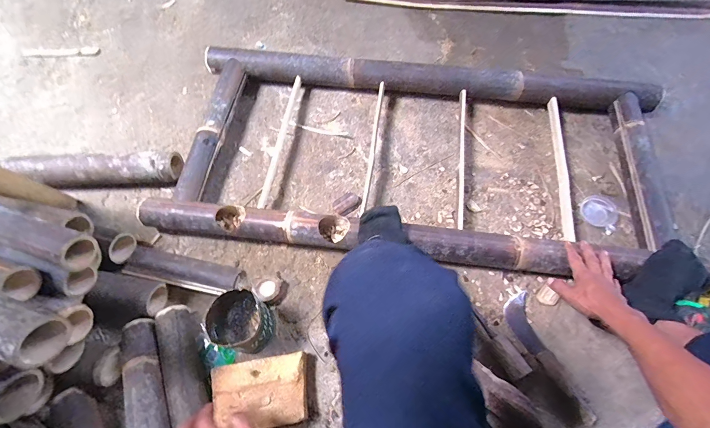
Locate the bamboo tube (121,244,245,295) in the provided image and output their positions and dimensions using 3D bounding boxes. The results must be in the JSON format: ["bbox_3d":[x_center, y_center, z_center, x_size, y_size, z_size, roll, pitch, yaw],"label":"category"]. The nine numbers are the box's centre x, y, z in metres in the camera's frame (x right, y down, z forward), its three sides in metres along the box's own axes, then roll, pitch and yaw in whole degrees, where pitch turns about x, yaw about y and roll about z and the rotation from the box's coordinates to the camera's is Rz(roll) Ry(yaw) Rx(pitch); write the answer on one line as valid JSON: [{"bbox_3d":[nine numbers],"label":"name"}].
[{"bbox_3d":[-0.378,0.125,0.730,0.248,0.041,0.070,13,69,6],"label":"bamboo tube"}]

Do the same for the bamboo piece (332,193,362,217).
[{"bbox_3d":[-0.020,-0.025,0.809,0.069,0.024,0.050,-33,71,-11],"label":"bamboo piece"}]

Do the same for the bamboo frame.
[{"bbox_3d":[0.127,-0.193,0.802,1.138,0.095,0.578,1,68,4],"label":"bamboo frame"}]

